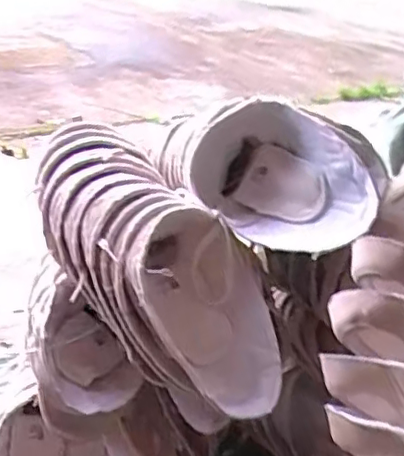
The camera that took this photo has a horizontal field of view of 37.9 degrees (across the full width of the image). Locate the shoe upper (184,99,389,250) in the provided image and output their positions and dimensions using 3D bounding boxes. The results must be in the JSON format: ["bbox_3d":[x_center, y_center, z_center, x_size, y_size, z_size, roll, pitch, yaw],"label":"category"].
[{"bbox_3d":[0.089,-0.058,0.659,0.233,0.133,0.109,20,32,29],"label":"shoe upper"}]

